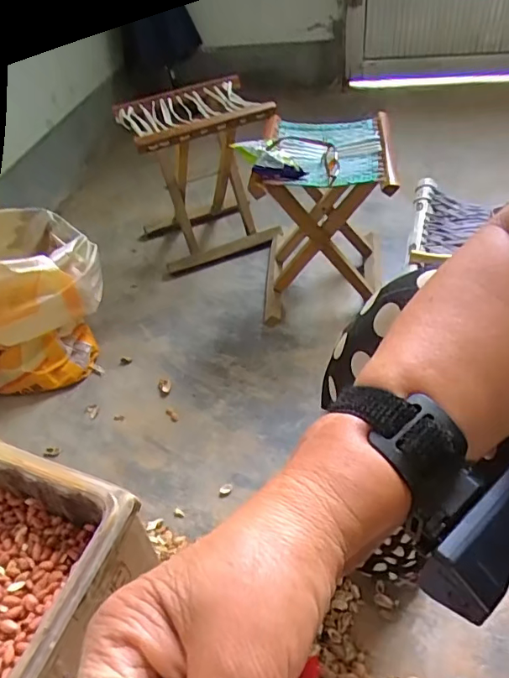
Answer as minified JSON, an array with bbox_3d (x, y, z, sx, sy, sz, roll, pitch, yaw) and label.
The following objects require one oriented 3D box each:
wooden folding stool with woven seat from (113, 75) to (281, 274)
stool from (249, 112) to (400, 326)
[{"bbox_3d":[-0.130,-0.403,1.209,0.308,0.338,0.273,-21,46,-14],"label":"wooden folding stool with woven seat"},{"bbox_3d":[0.146,-0.252,1.023,0.267,0.343,0.309,4,45,12],"label":"stool"}]

